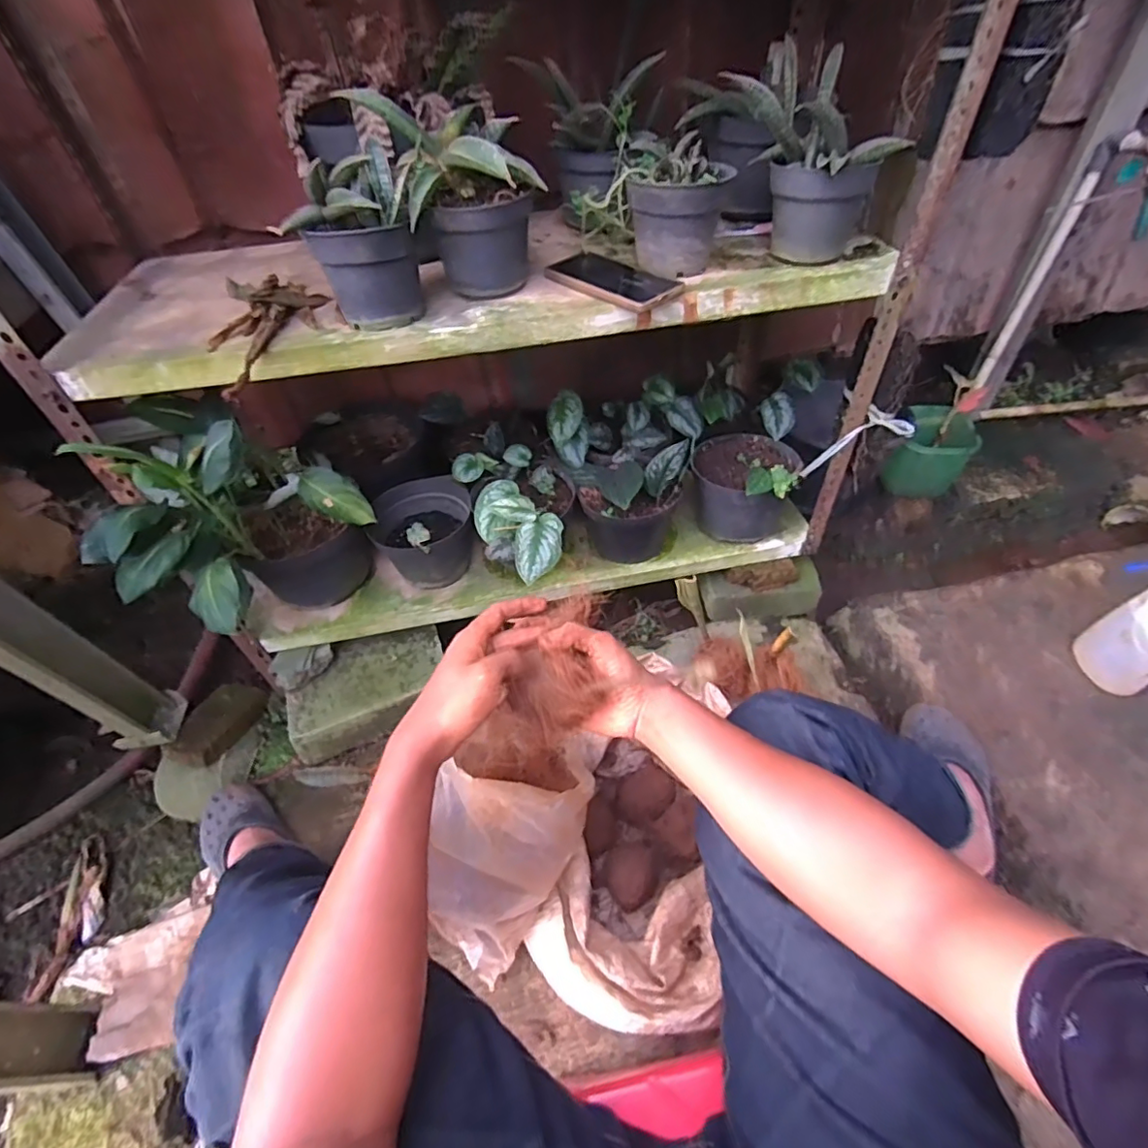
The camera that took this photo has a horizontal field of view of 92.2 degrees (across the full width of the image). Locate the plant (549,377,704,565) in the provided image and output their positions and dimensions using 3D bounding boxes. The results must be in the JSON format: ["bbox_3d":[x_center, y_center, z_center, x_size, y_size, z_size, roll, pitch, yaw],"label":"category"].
[{"bbox_3d":[0.109,-0.184,0.968,0.242,0.222,0.228,-3,48,3],"label":"plant"}]

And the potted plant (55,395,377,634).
[{"bbox_3d":[-0.455,-0.044,0.782,0.242,0.369,0.301,22,54,23],"label":"potted plant"}]

